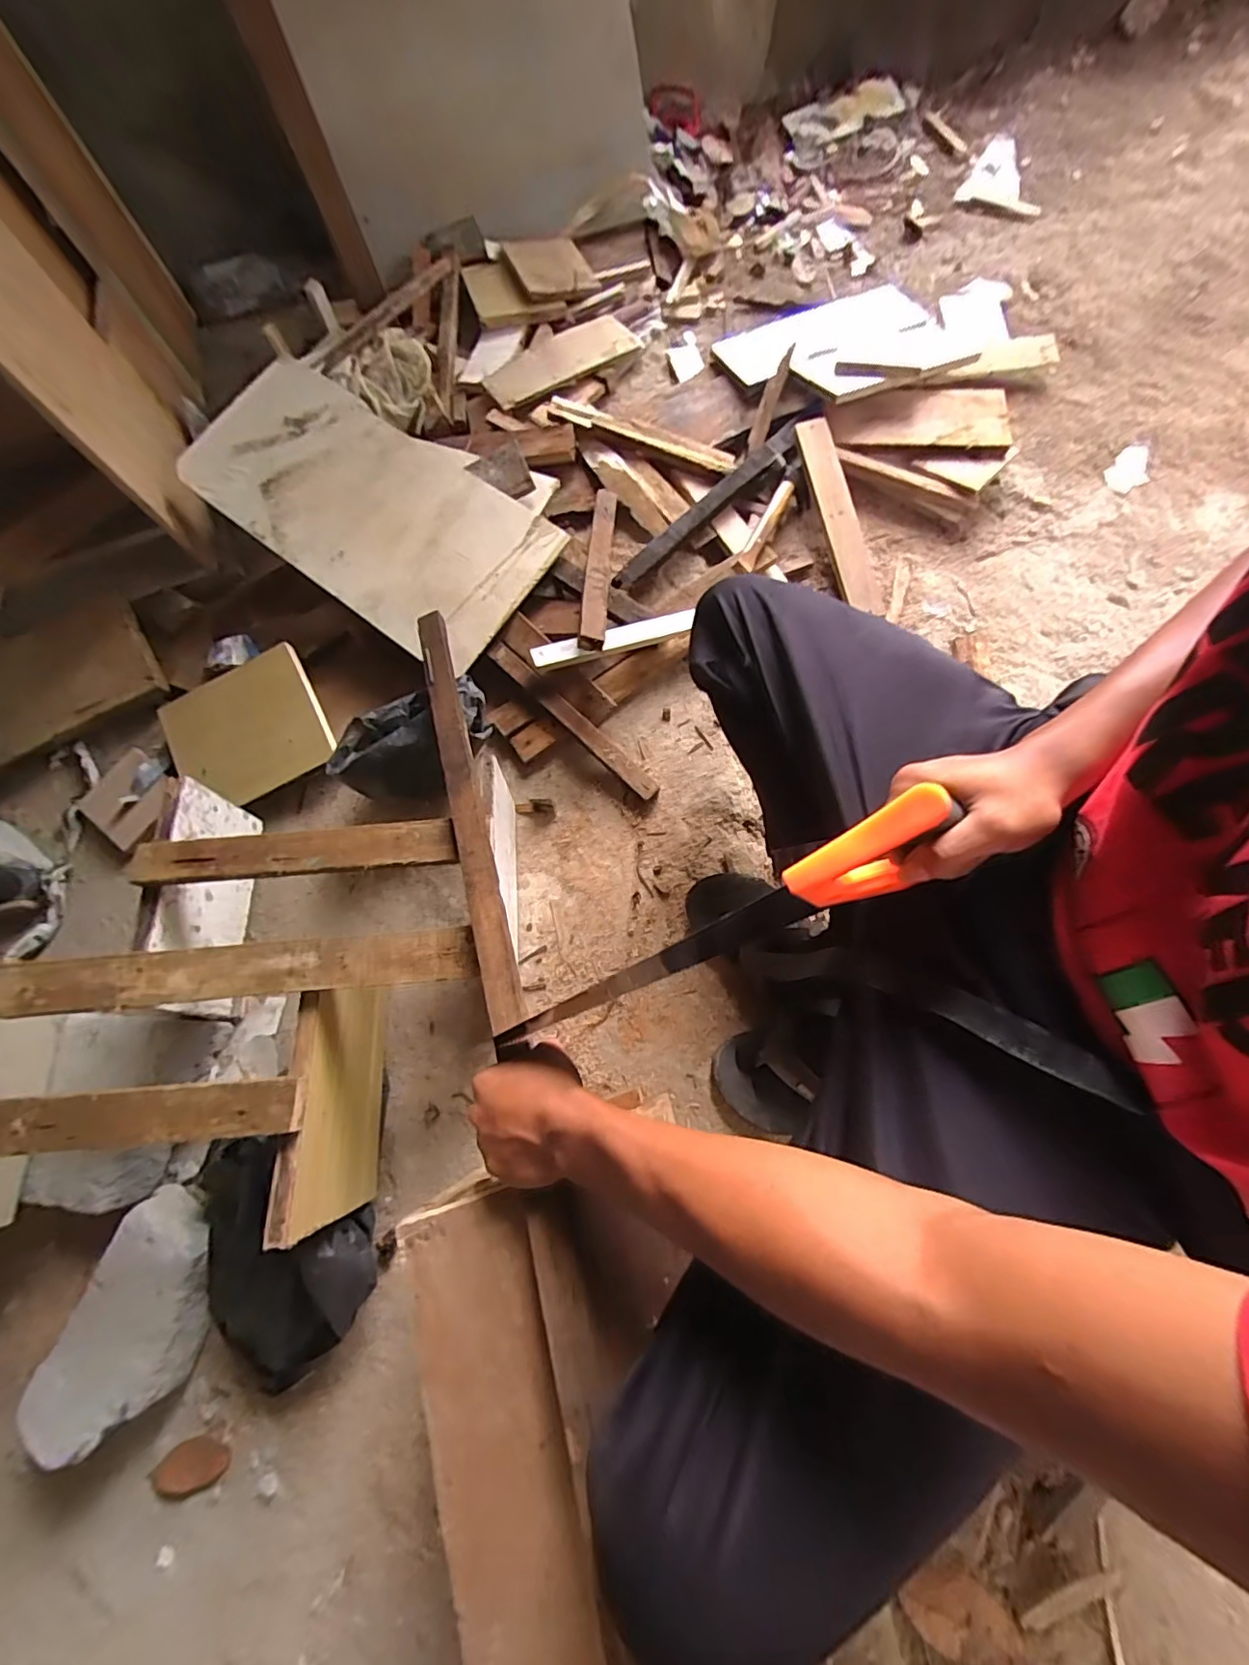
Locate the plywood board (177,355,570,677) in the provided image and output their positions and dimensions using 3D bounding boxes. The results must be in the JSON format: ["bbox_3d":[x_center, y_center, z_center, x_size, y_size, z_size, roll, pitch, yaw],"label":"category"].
[{"bbox_3d":[-0.364,-0.495,0.824,0.543,0.026,0.308,38,83,6],"label":"plywood board"}]

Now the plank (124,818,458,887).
[{"bbox_3d":[-0.342,0.018,0.580,0.321,0.023,0.049,-6,71,3],"label":"plank"}]

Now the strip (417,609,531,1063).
[{"bbox_3d":[-0.173,-0.049,0.595,0.034,0.016,0.545,-17,62,-4],"label":"strip"}]

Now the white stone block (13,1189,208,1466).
[{"bbox_3d":[-0.509,0.514,0.590,0.125,0.078,0.214,14,73,6],"label":"white stone block"}]

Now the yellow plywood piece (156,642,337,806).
[{"bbox_3d":[-0.549,-0.149,0.808,0.224,0.012,0.208,-30,78,1],"label":"yellow plywood piece"}]

